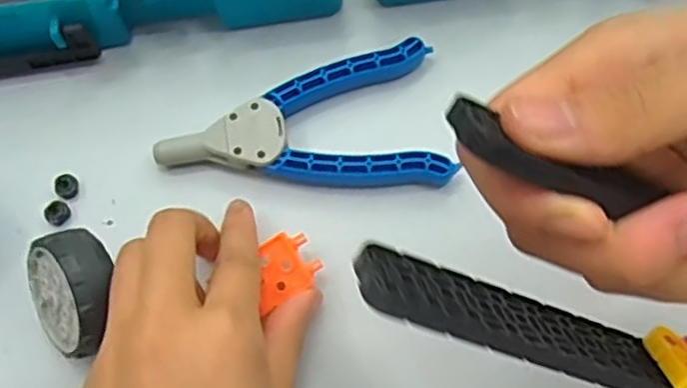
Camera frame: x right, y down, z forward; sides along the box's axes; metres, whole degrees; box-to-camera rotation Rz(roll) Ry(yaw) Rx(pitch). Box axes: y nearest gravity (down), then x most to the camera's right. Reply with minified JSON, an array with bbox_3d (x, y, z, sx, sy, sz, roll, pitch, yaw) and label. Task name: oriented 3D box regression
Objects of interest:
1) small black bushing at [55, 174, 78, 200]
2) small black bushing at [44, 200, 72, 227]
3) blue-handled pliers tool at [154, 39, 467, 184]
[{"bbox_3d":[-0.126,-0.003,0.328,0.009,0.004,0.012,-5,70,0],"label":"small black bushing"},{"bbox_3d":[-0.128,0.009,0.323,0.011,0.004,0.011,-1,70,2],"label":"small black bushing"},{"bbox_3d":[-0.017,-0.035,0.330,0.127,0.016,0.069,0,70,2],"label":"blue-handled pliers tool"}]

